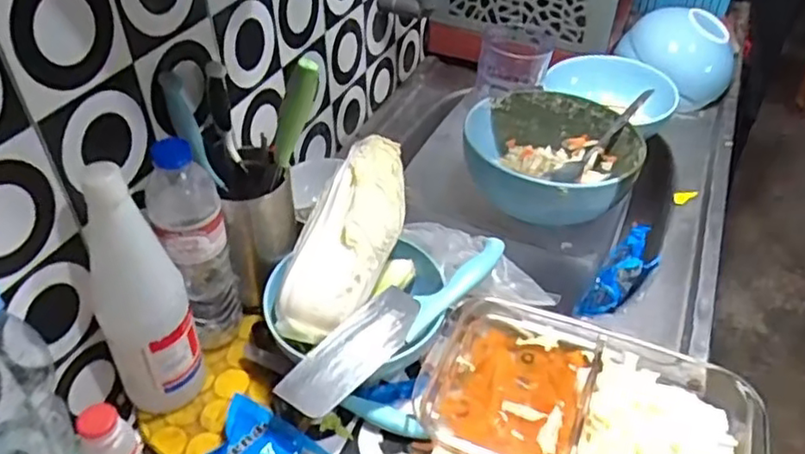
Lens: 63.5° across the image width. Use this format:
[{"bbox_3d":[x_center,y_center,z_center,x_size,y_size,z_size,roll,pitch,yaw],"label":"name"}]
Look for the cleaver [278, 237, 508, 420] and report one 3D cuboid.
[{"bbox_3d":[-0.002,0.084,0.603,0.251,0.034,0.052,-30,50,-30],"label":"cleaver"}]

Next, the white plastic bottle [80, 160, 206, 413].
[{"bbox_3d":[-0.216,0.059,0.534,0.071,0.246,0.057,-16,44,-18],"label":"white plastic bottle"}]

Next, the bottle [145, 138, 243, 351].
[{"bbox_3d":[-0.187,0.023,0.594,0.056,0.215,0.056,-17,45,-19],"label":"bottle"}]

